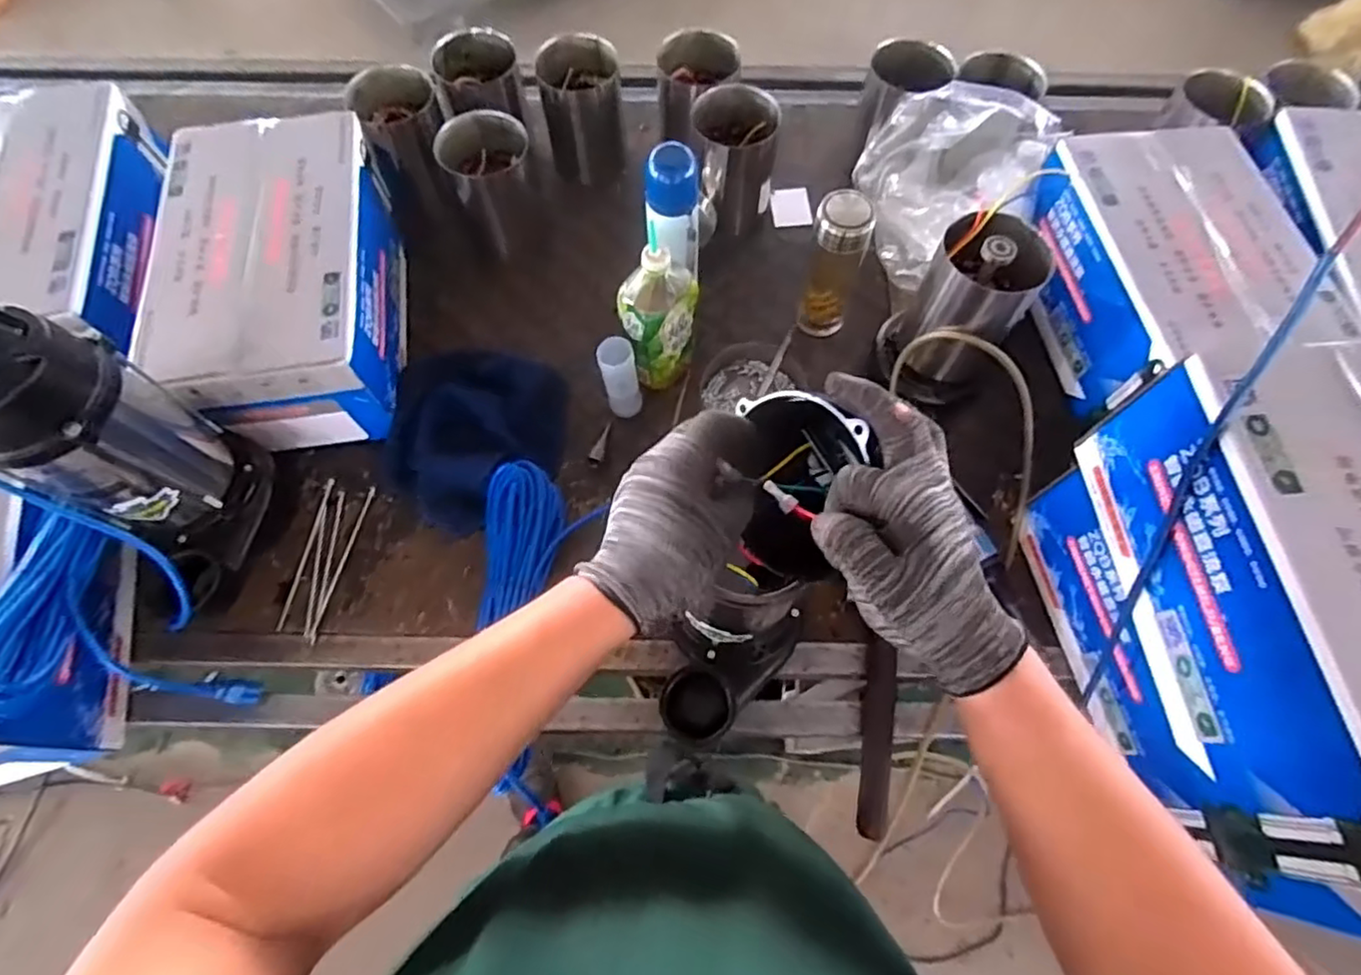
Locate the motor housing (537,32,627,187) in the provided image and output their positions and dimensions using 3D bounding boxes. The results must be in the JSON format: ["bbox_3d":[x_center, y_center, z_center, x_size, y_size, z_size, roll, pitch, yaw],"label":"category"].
[{"bbox_3d":[-0.150,-0.580,1.007,0.121,0.167,0.113,-4,67,-2],"label":"motor housing"}]

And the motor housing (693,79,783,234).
[{"bbox_3d":[0.077,-0.482,0.962,0.123,0.154,0.121,-2,67,-2],"label":"motor housing"}]

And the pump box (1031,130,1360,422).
[{"bbox_3d":[0.626,-0.281,0.844,0.244,0.159,0.348,-9,67,-4],"label":"pump box"}]

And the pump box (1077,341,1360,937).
[{"bbox_3d":[0.523,0.099,0.499,0.225,0.188,0.387,-5,67,-3],"label":"pump box"}]

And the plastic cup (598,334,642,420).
[{"bbox_3d":[-0.076,-0.138,0.825,0.045,0.114,0.047,0,67,-1],"label":"plastic cup"}]

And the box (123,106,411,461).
[{"bbox_3d":[-0.504,-0.263,0.831,0.233,0.153,0.402,-9,67,-4],"label":"box"}]

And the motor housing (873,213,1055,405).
[{"bbox_3d":[0.340,-0.217,0.802,0.141,0.206,0.128,32,70,12],"label":"motor housing"}]

